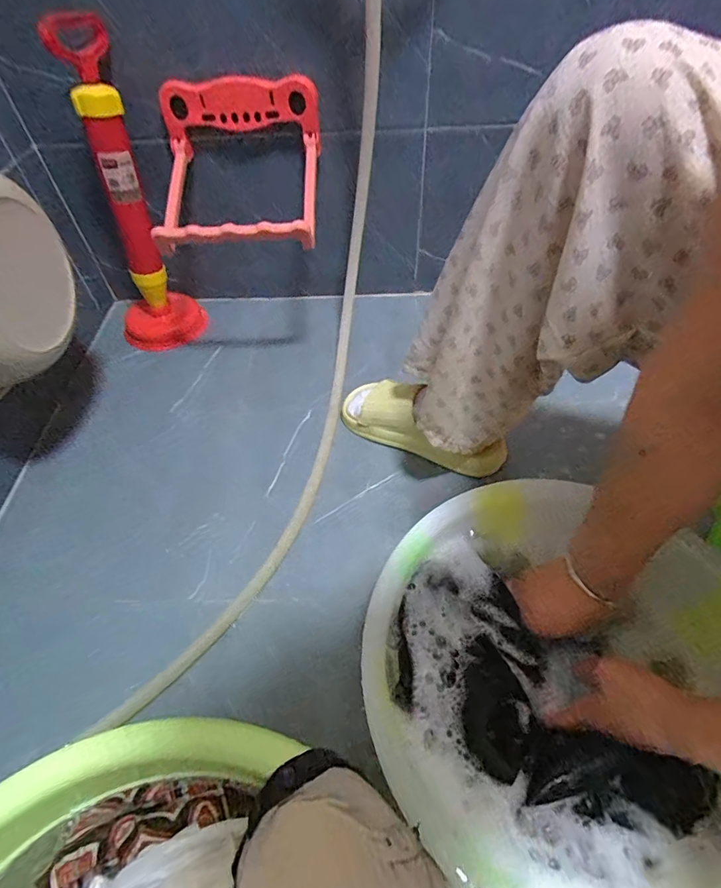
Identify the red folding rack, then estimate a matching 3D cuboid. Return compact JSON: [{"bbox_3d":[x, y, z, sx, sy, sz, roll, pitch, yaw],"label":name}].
[{"bbox_3d":[-0.168,-0.381,0.610,0.219,0.127,0.210,-3,51,1],"label":"red folding rack"}]

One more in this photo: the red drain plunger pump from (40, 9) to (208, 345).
[{"bbox_3d":[-0.369,-0.359,0.689,0.151,0.410,0.167,-24,56,-14],"label":"red drain plunger pump"}]

